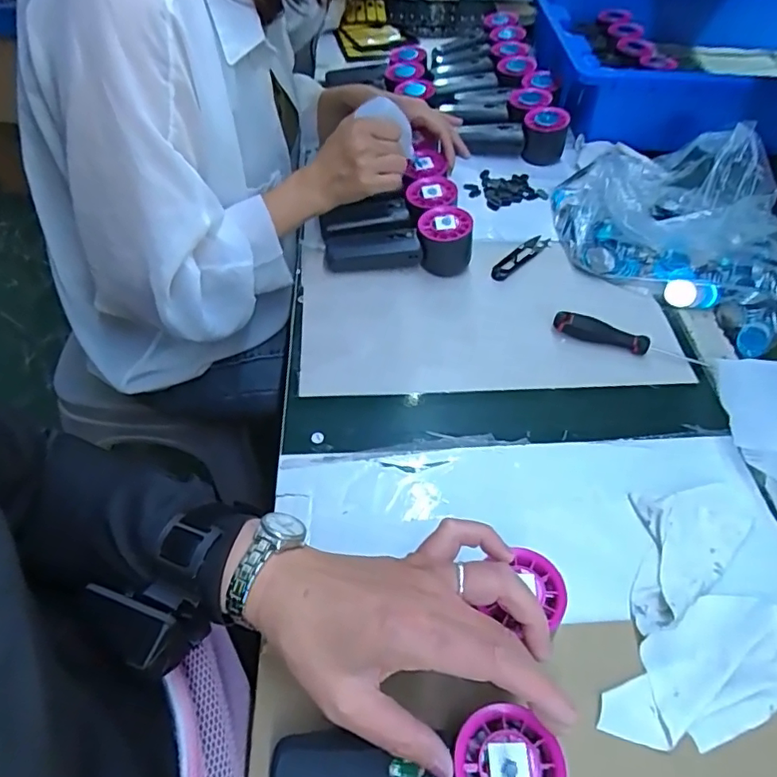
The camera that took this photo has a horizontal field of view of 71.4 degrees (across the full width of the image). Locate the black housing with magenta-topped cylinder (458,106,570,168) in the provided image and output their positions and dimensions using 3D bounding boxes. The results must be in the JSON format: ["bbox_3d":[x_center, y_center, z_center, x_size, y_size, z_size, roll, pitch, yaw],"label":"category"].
[{"bbox_3d":[0.172,-0.346,0.731,0.132,0.055,0.059,6,52,3],"label":"black housing with magenta-topped cylinder"}]

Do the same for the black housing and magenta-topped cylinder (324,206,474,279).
[{"bbox_3d":[0.009,-0.155,0.584,0.152,0.057,0.048,-3,52,-4],"label":"black housing and magenta-topped cylinder"}]

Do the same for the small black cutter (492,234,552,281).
[{"bbox_3d":[0.151,-0.152,0.616,0.021,0.012,0.102,37,60,24],"label":"small black cutter"}]

